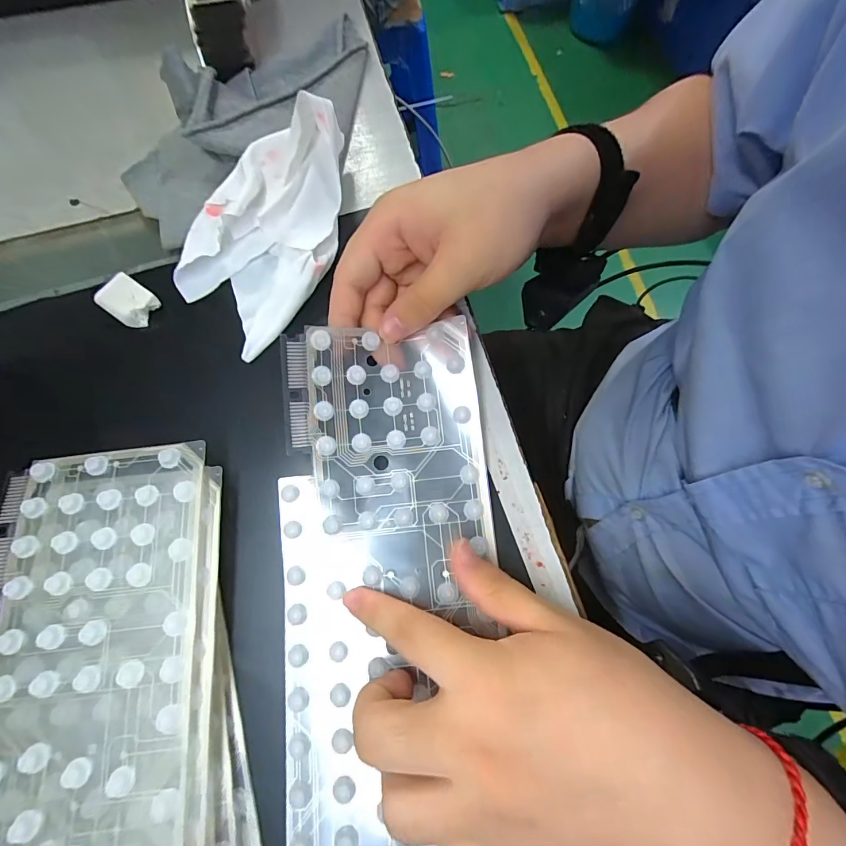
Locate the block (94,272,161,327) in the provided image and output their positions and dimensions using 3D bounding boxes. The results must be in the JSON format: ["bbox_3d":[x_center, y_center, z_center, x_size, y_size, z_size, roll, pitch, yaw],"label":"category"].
[{"bbox_3d":[-0.185,-0.076,0.267,0.032,0.014,0.025,34,76,11],"label":"block"}]

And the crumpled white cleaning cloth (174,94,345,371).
[{"bbox_3d":[-0.091,-0.125,0.264,0.089,0.023,0.142,38,92,6],"label":"crumpled white cleaning cloth"}]

